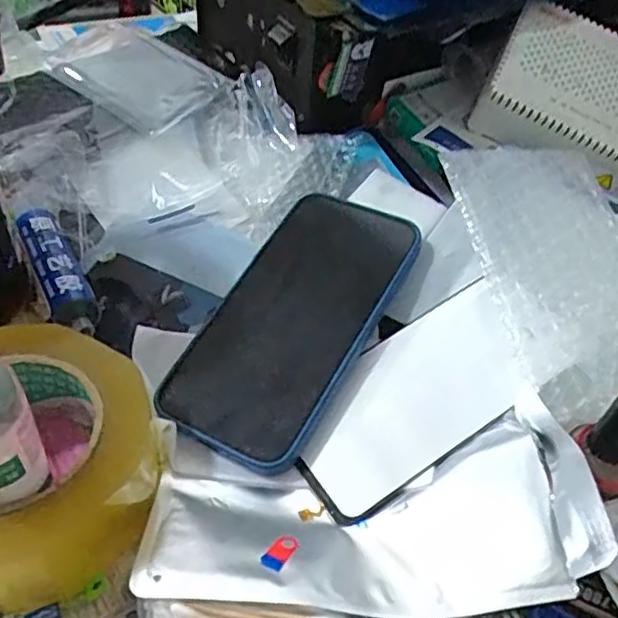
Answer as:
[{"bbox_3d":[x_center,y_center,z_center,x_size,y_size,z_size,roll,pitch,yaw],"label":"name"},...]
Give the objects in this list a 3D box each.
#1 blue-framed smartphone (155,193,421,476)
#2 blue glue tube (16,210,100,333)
[{"bbox_3d":[-0.008,0.003,0.346,0.080,0.012,0.163,25,63,18],"label":"blue-framed smartphone"},{"bbox_3d":[-0.142,-0.021,0.369,0.025,0.018,0.097,-19,51,-22],"label":"blue glue tube"}]

